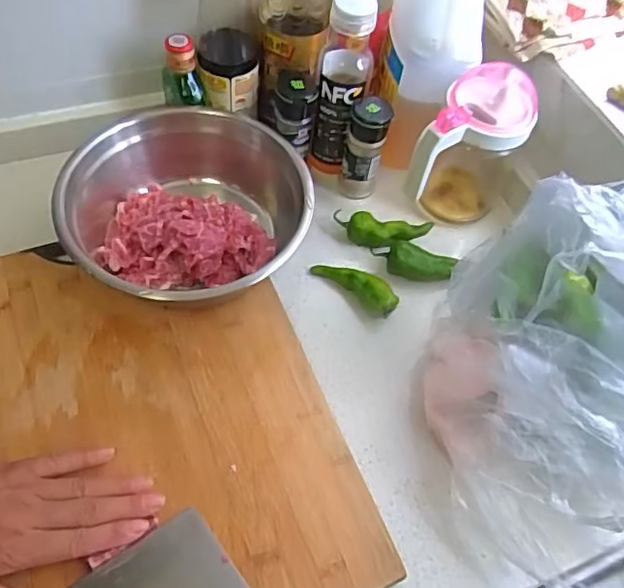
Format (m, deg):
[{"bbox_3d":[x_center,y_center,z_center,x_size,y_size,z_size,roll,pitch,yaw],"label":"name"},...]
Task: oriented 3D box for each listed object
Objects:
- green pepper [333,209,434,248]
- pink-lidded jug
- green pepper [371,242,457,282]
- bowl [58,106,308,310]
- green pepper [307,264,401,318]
[{"bbox_3d":[0.069,-0.064,0.589,0.094,0.025,0.027,11,56,2],"label":"green pepper"},{"bbox_3d":[0.158,-0.138,0.580,0.084,0.155,0.128,27,58,12],"label":"pink-lidded jug"},{"bbox_3d":[0.099,-0.030,0.573,0.078,0.029,0.032,13,56,3],"label":"green pepper"},{"bbox_3d":[-0.107,-0.072,0.533,0.199,0.076,0.211,2,56,-4],"label":"bowl"},{"bbox_3d":[0.042,-0.011,0.558,0.089,0.021,0.024,35,60,17],"label":"green pepper"}]

